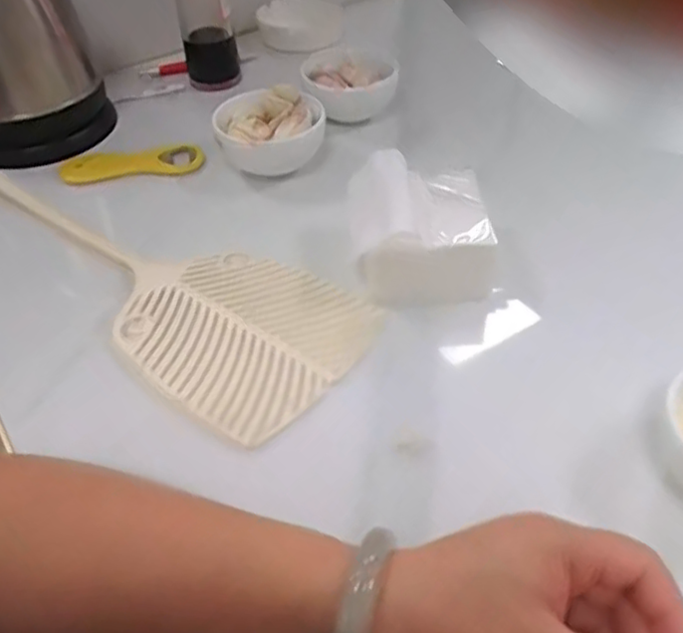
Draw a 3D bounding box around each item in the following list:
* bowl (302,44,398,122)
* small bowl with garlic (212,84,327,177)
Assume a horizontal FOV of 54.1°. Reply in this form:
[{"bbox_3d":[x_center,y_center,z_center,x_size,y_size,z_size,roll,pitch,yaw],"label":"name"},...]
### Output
[{"bbox_3d":[0.005,-0.233,0.667,0.077,0.053,0.074,-2,44,2],"label":"bowl"},{"bbox_3d":[-0.065,-0.166,0.606,0.096,0.053,0.081,-9,45,-6],"label":"small bowl with garlic"}]

